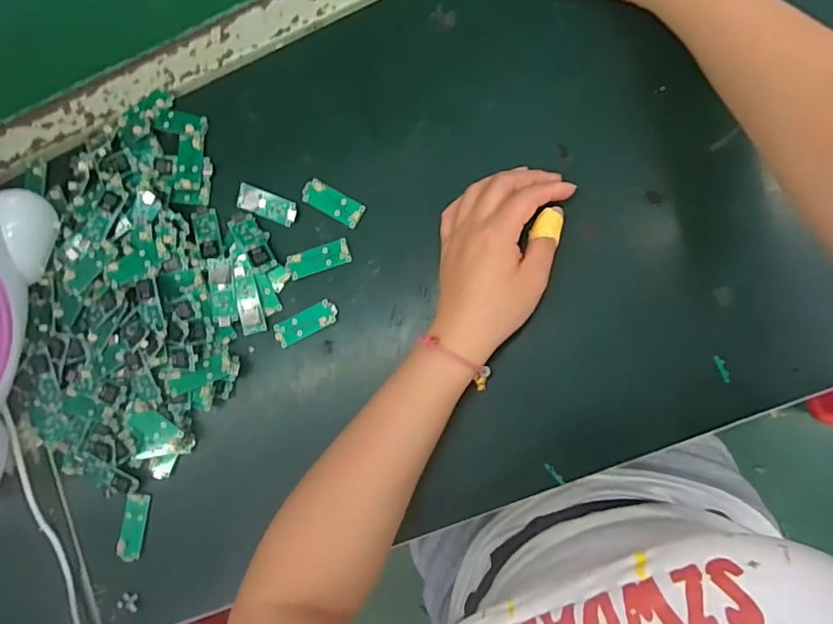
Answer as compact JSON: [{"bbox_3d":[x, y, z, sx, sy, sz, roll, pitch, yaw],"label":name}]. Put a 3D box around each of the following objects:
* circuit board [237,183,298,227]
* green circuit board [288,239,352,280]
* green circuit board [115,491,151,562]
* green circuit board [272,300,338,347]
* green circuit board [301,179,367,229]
[{"bbox_3d":[-0.120,-0.085,0.415,0.052,0.006,0.020,23,89,9],"label":"circuit board"},{"bbox_3d":[-0.076,-0.041,0.405,0.048,0.004,0.020,-19,82,1],"label":"green circuit board"},{"bbox_3d":[-0.224,0.170,0.411,0.017,0.005,0.051,10,86,-19],"label":"green circuit board"},{"bbox_3d":[-0.086,0.009,0.403,0.051,0.004,0.019,-27,82,5],"label":"green circuit board"},{"bbox_3d":[-0.066,-0.086,0.409,0.051,0.004,0.020,31,90,9],"label":"green circuit board"}]

